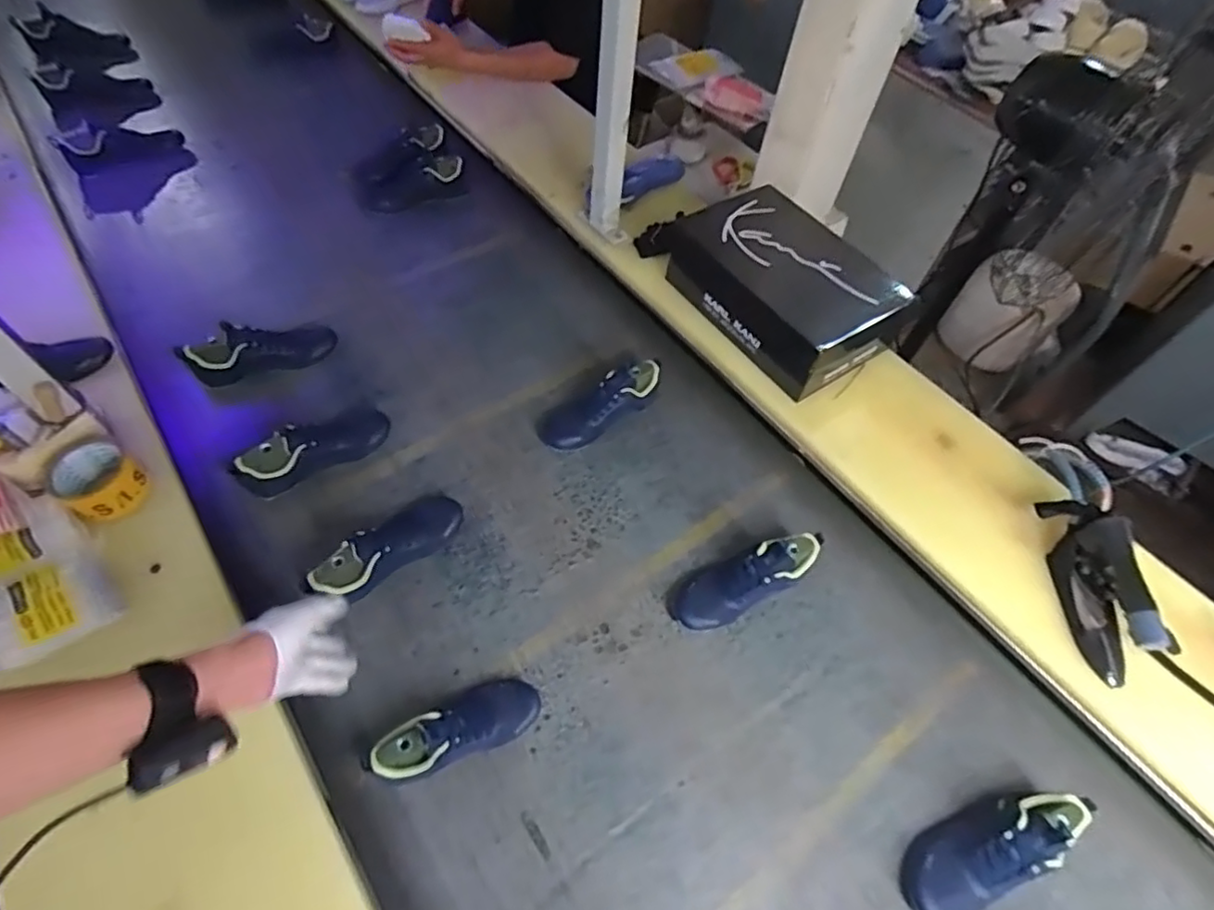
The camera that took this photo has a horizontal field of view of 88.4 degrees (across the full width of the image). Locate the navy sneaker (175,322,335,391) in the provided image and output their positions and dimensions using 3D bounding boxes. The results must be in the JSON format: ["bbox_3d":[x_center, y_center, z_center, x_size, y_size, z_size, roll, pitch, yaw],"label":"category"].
[{"bbox_3d":[-0.547,-0.171,0.988,0.215,0.080,0.070,-17,60,-16],"label":"navy sneaker"}]

